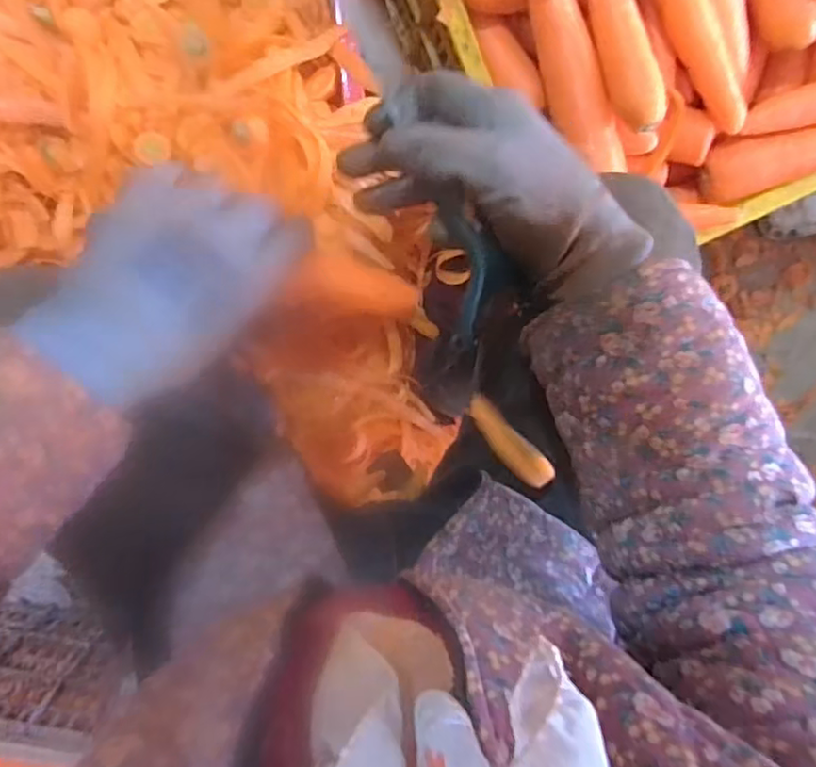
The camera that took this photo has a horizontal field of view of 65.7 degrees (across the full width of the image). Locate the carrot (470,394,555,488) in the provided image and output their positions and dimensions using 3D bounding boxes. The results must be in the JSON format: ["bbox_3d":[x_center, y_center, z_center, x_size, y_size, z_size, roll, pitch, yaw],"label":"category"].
[{"bbox_3d":[0.066,0.040,0.416,0.072,0.021,0.022,44,91,-8],"label":"carrot"}]

